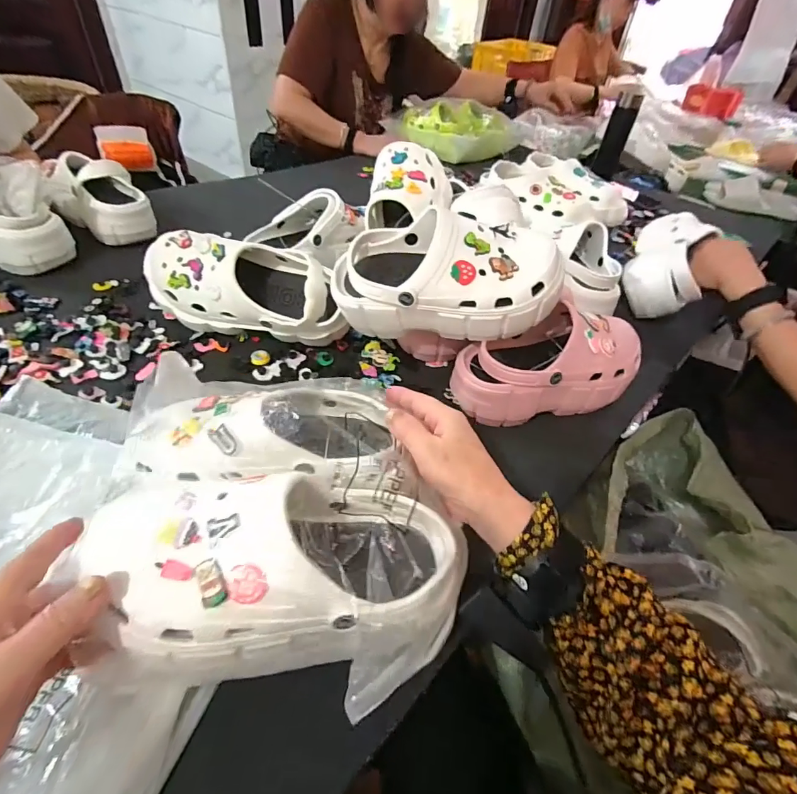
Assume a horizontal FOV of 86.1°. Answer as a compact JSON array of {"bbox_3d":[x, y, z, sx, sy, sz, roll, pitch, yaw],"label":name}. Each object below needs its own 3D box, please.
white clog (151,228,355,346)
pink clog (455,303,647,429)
[{"bbox_3d":[-0.193,-0.138,0.552,0.266,0.109,0.097,17,46,9],"label":"white clog"},{"bbox_3d":[0.185,-0.044,0.521,0.248,0.098,0.113,-14,49,-19],"label":"pink clog"}]

